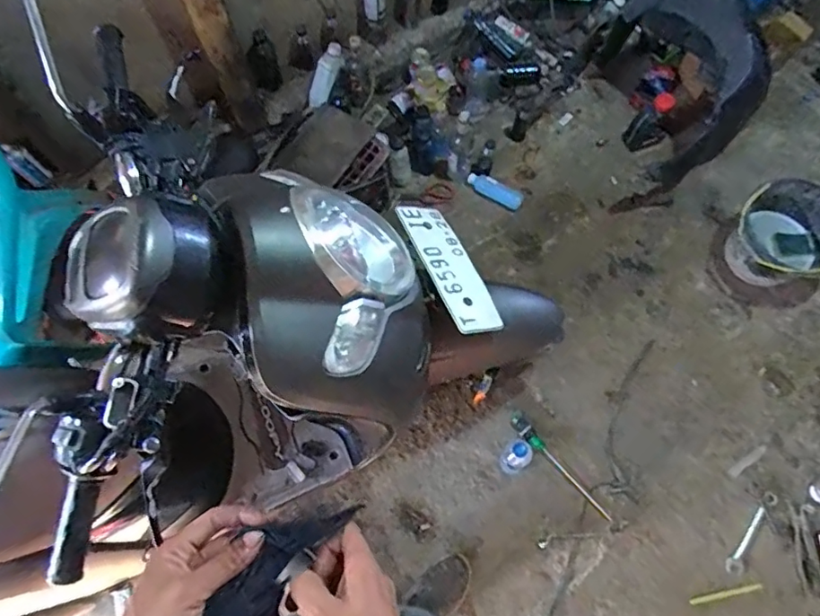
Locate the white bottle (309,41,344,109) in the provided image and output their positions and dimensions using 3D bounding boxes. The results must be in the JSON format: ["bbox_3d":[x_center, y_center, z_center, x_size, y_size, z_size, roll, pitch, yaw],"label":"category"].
[{"bbox_3d":[-0.264,-0.711,1.661,0.058,0.051,0.200,38,119,13],"label":"white bottle"}]

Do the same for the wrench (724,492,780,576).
[{"bbox_3d":[0.855,0.562,1.344,0.043,0.020,0.230,39,76,14],"label":"wrench"}]

